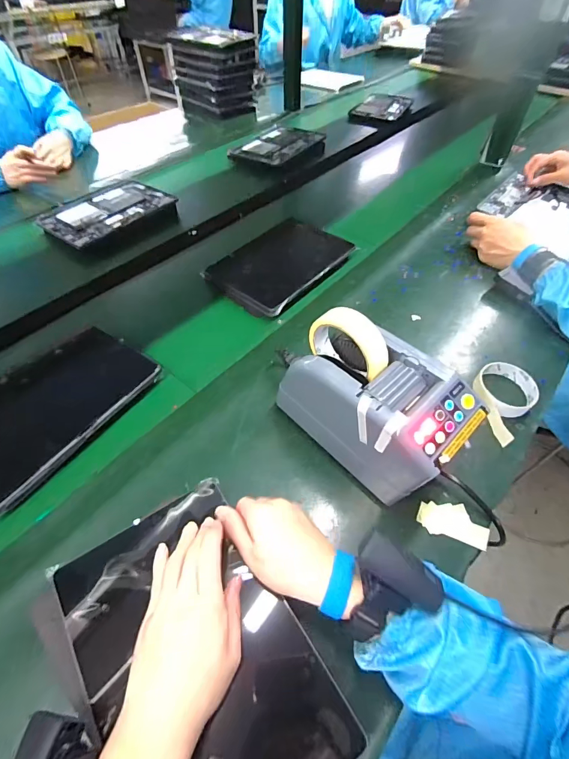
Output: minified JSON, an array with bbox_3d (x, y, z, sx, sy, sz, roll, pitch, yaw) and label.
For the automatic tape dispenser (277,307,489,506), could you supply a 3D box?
[{"bbox_3d":[0.100,0.024,0.426,0.120,0.155,0.206,-37,60,-26],"label":"automatic tape dispenser"}]

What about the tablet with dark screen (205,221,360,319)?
[{"bbox_3d":[-0.006,-0.217,0.693,0.175,0.021,0.259,35,59,25],"label":"tablet with dark screen"}]

